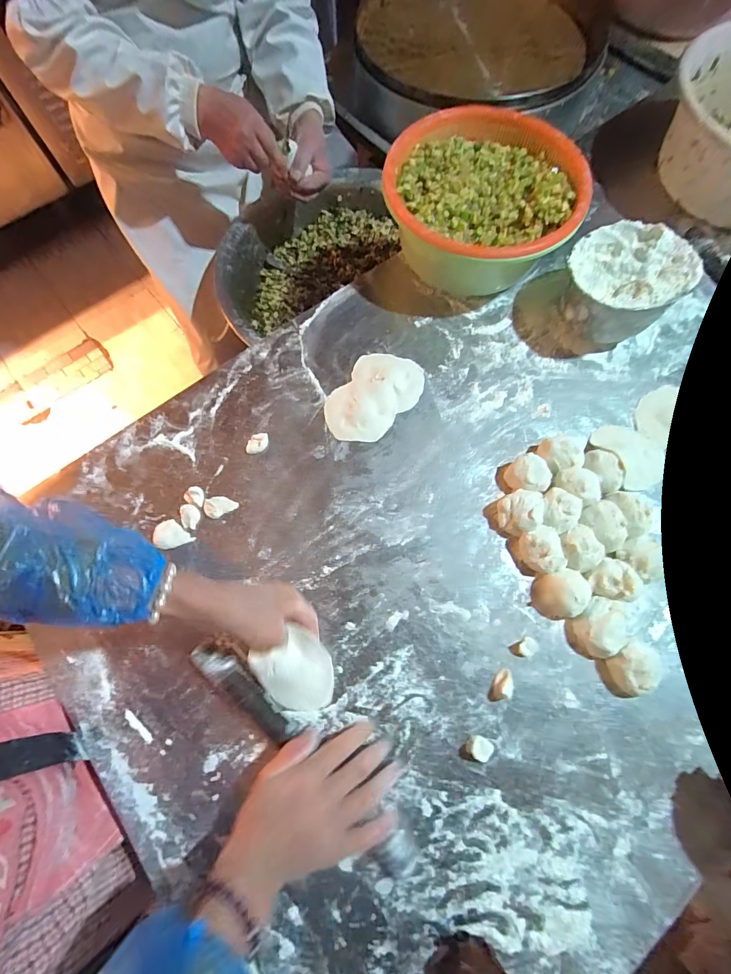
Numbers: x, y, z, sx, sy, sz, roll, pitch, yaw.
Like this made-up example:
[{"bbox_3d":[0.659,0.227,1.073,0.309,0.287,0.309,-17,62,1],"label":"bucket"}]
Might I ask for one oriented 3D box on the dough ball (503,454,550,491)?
[{"bbox_3d":[0.209,-0.014,0.495,0.045,0.032,0.050,-36,75,-15],"label":"dough ball"}]

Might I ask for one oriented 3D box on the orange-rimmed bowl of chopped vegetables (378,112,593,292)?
[{"bbox_3d":[0.163,-0.403,0.577,0.268,0.130,0.266,1,69,-3],"label":"orange-rimmed bowl of chopped vegetables"}]

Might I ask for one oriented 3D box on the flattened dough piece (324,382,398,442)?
[{"bbox_3d":[-0.008,-0.106,0.539,0.097,0.012,0.086,6,73,3],"label":"flattened dough piece"}]

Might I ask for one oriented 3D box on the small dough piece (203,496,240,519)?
[{"bbox_3d":[-0.187,0.025,0.499,0.041,0.006,0.026,-15,73,-4],"label":"small dough piece"}]

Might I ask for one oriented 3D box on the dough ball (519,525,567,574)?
[{"bbox_3d":[0.209,0.078,0.463,0.044,0.038,0.054,-15,71,-8],"label":"dough ball"}]

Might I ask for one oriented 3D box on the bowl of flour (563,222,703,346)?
[{"bbox_3d":[0.349,-0.277,0.543,0.142,0.100,0.141,1,69,-3],"label":"bowl of flour"}]

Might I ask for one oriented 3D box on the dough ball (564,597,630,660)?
[{"bbox_3d":[0.265,0.160,0.437,0.063,0.038,0.049,-41,76,-16],"label":"dough ball"}]

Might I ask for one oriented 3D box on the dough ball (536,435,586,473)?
[{"bbox_3d":[0.252,-0.041,0.502,0.047,0.039,0.046,1,69,-3],"label":"dough ball"}]

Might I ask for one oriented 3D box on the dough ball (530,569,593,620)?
[{"bbox_3d":[0.231,0.126,0.451,0.064,0.038,0.053,-12,70,-7],"label":"dough ball"}]

